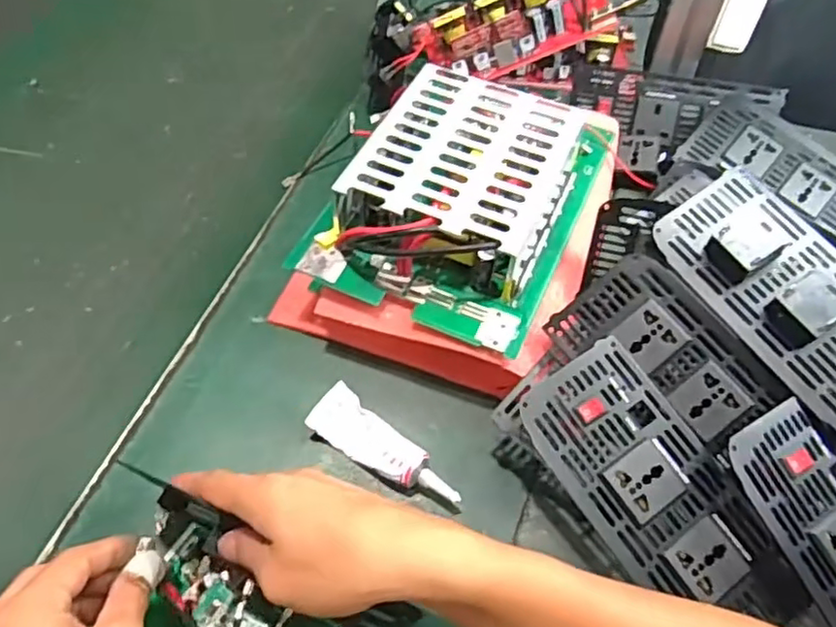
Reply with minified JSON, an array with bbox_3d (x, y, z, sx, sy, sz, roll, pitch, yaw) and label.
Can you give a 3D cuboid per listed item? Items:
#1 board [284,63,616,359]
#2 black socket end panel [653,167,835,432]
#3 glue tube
[{"bbox_3d":[0.039,-0.099,0.492,0.173,0.059,0.227,23,58,15],"label":"board"},{"bbox_3d":[0.252,-0.015,0.417,0.091,0.026,0.192,-34,70,-4],"label":"black socket end panel"},{"bbox_3d":[-0.021,0.094,0.448,0.114,0.027,0.035,28,60,18],"label":"glue tube"}]

